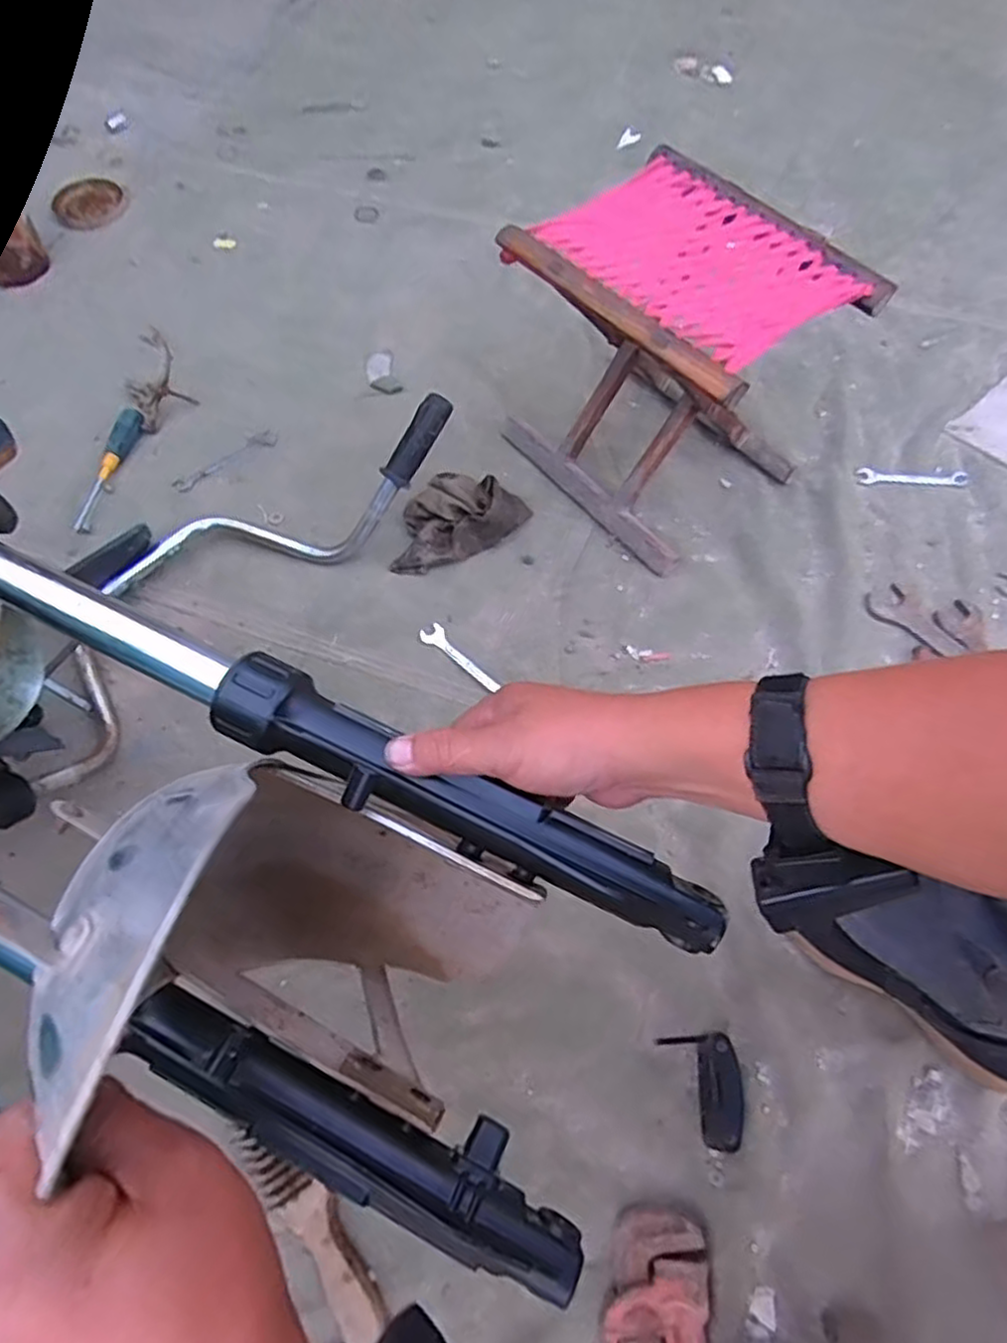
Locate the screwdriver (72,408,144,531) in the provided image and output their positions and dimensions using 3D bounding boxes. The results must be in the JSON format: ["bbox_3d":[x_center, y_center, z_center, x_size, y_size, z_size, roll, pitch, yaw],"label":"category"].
[{"bbox_3d":[-0.553,-0.282,0.972,0.029,0.026,0.201,10,64,5],"label":"screwdriver"}]

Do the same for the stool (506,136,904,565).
[{"bbox_3d":[0.189,-0.363,0.847,0.235,0.302,0.320,-36,67,-17],"label":"stool"}]

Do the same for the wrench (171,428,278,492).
[{"bbox_3d":[-0.395,-0.300,1.000,0.034,0.013,0.157,40,70,18],"label":"wrench"}]

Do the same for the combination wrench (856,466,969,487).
[{"bbox_3d":[0.564,-0.267,0.966,0.147,0.004,0.028,4,63,2],"label":"combination wrench"}]

